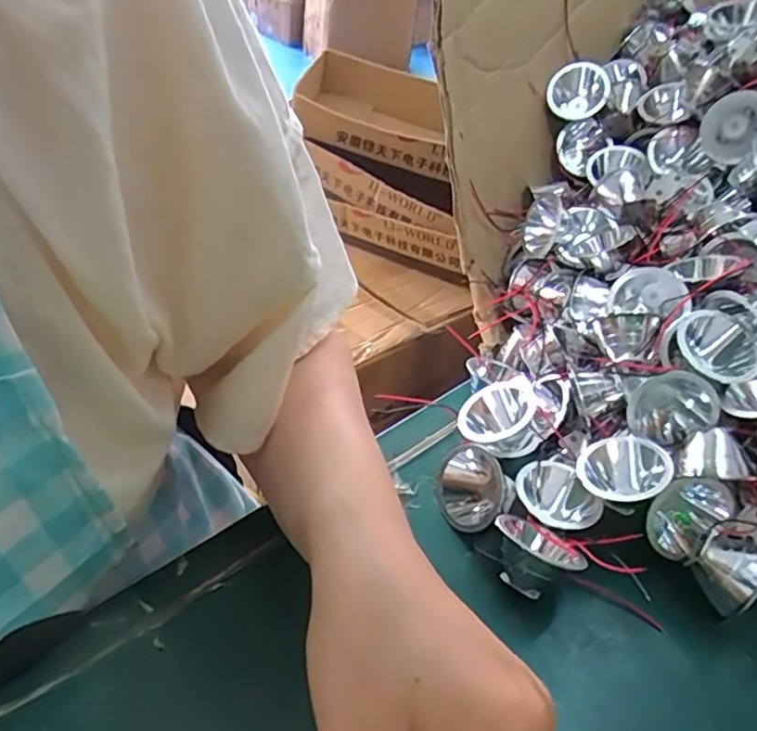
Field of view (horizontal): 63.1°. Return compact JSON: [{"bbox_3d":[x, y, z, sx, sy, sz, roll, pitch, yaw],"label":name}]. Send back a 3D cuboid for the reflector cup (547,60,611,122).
[{"bbox_3d":[0.154,-0.210,0.476,0.044,0.040,0.033,19,39,11],"label":"reflector cup"}]

